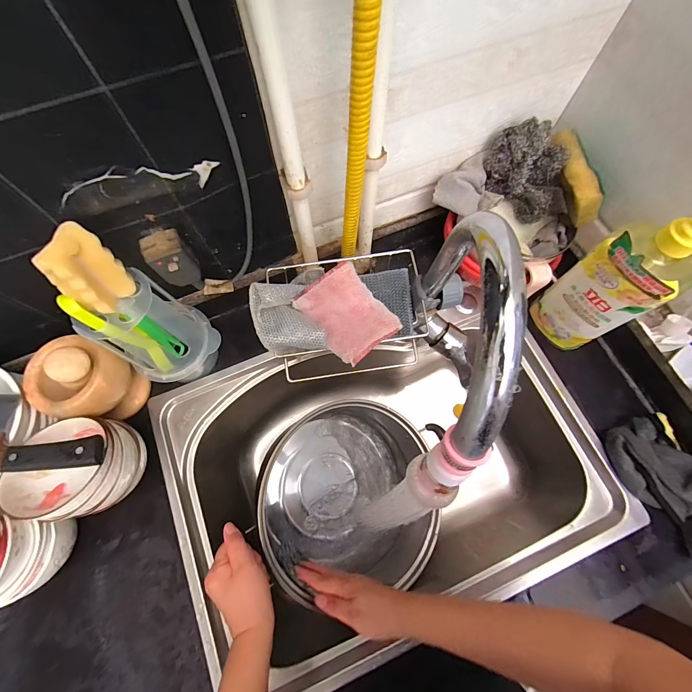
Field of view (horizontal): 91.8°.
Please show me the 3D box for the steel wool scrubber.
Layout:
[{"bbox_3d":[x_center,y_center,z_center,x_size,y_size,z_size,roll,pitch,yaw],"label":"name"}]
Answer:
[{"bbox_3d":[0.242,-0.236,0.450,0.112,0.094,0.054,34,75,11],"label":"steel wool scrubber"}]

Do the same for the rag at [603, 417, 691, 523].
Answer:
[{"bbox_3d":[0.413,0.163,0.448,0.126,0.022,0.084,43,77,13],"label":"rag"}]

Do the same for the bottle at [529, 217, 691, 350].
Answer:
[{"bbox_3d":[0.331,-0.080,0.403,0.064,0.256,0.096,-30,74,-9],"label":"bottle"}]

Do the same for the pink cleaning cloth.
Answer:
[{"bbox_3d":[0.001,-0.038,0.382,0.084,0.029,0.107,-41,76,-12],"label":"pink cleaning cloth"}]

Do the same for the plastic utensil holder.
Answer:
[{"bbox_3d":[-0.231,-0.013,0.412,0.079,0.149,0.105,43,77,13],"label":"plastic utensil holder"}]

